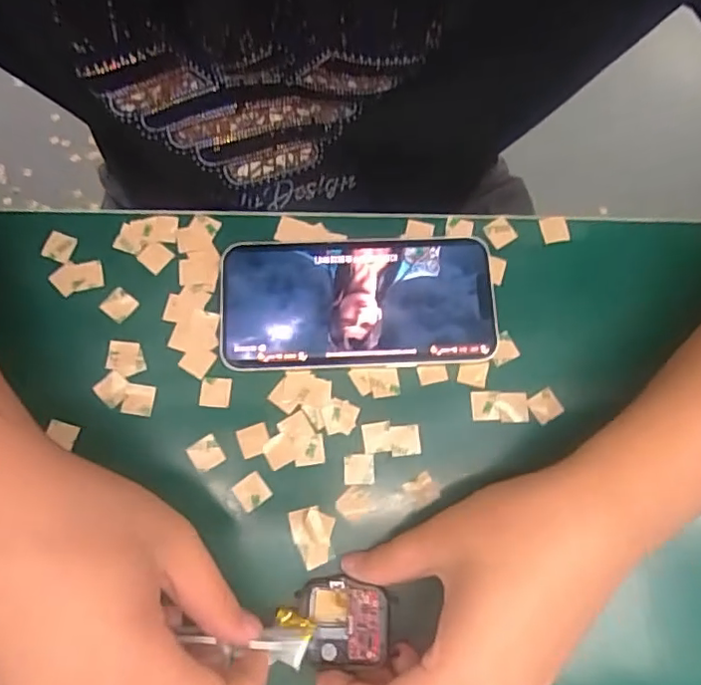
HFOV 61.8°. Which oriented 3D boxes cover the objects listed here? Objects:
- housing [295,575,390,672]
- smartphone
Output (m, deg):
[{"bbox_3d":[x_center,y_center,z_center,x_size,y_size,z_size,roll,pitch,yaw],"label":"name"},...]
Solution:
[{"bbox_3d":[-0.003,0.130,0.274,0.040,0.015,0.038,-7,77,-3],"label":"housing"},{"bbox_3d":[0.004,-0.022,0.317,0.144,0.007,0.071,-2,77,-2],"label":"smartphone"}]

